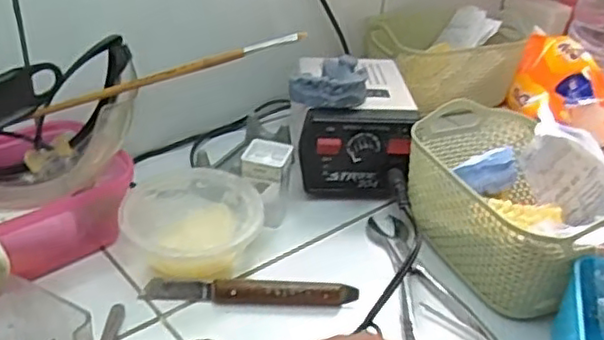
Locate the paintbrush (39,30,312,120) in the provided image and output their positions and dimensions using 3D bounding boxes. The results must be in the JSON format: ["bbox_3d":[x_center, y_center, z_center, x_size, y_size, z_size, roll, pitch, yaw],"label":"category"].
[{"bbox_3d":[-0.091,-0.065,0.439,0.191,0.011,0.013,-16,35,3],"label":"paintbrush"}]

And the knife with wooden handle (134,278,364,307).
[{"bbox_3d":[-0.036,0.086,0.449,0.148,0.012,0.017,3,34,-3],"label":"knife with wooden handle"}]

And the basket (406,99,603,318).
[{"bbox_3d":[0.157,0.019,0.492,0.117,0.083,0.181,-12,37,-23],"label":"basket"}]

